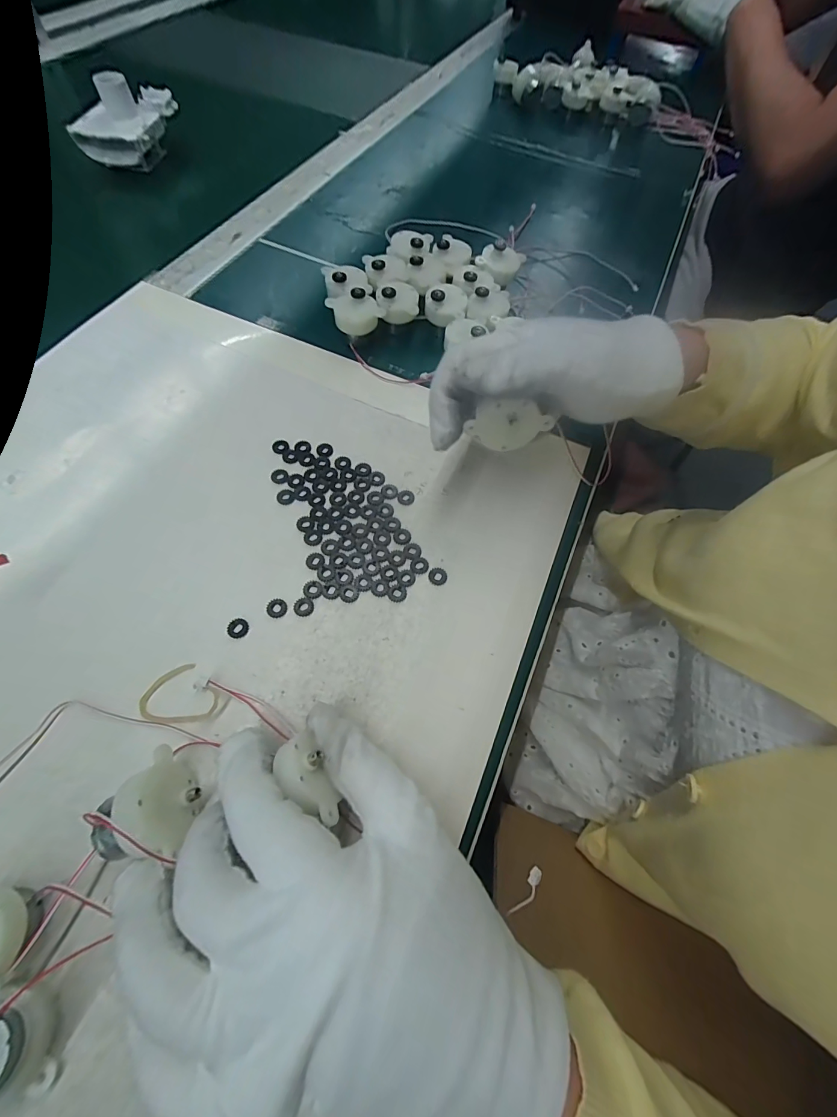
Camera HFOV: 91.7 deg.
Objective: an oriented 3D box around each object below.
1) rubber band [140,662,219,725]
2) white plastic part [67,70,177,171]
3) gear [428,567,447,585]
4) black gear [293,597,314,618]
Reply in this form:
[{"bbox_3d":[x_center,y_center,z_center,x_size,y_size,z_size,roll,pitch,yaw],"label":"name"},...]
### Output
[{"bbox_3d":[-0.117,0.069,0.198,0.032,0.004,0.030,1,64,-3],"label":"rubber band"},{"bbox_3d":[-0.286,-0.434,0.400,0.068,0.055,0.096,14,65,4],"label":"white plastic part"},{"bbox_3d":[0.011,0.010,0.233,0.011,0.004,0.011,1,64,-3],"label":"gear"},{"bbox_3d":[-0.063,0.026,0.222,0.011,0.004,0.011,1,64,-3],"label":"black gear"}]

